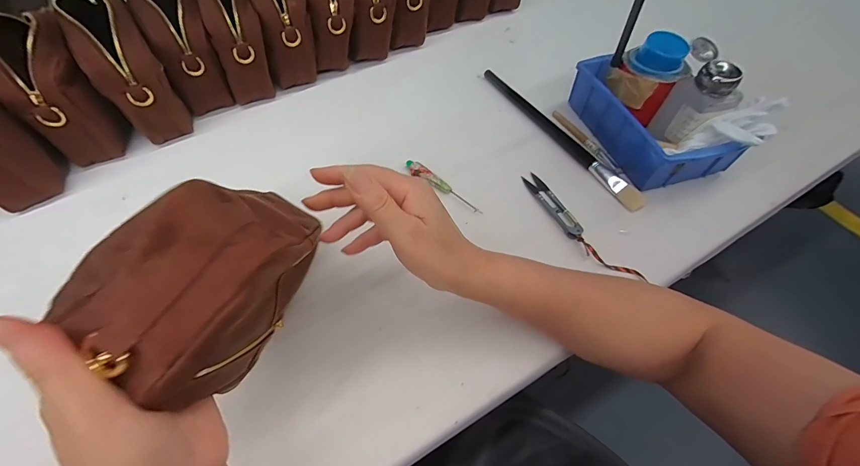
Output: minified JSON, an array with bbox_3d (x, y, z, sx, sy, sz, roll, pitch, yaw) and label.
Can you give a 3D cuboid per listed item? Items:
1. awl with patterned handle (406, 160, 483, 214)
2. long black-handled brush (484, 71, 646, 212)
[{"bbox_3d":[0.014,-0.055,0.436,0.114,0.013,0.014,39,65,22],"label":"awl with patterned handle"},{"bbox_3d":[0.164,-0.138,0.486,0.016,0.018,0.296,-27,61,-16],"label":"long black-handled brush"}]

